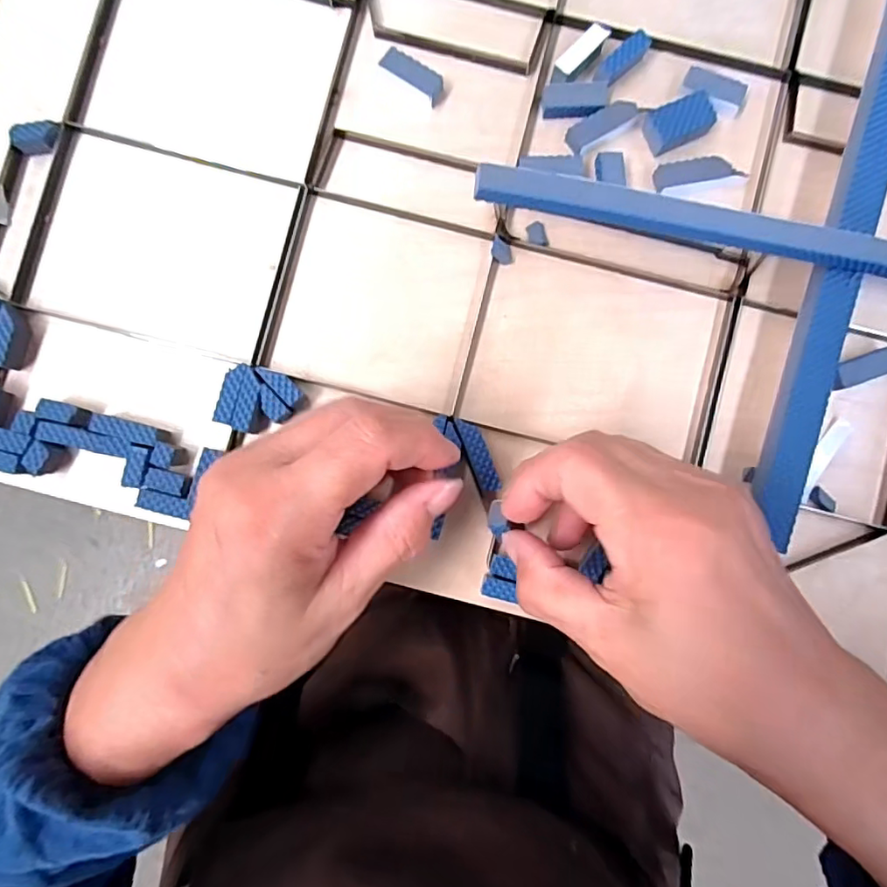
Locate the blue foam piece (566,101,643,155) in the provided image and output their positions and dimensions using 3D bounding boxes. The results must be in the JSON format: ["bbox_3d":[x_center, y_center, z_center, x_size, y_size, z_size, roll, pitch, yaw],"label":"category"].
[{"bbox_3d":[0.074,-0.149,0.257,0.034,0.008,0.012,-30,88,-2],"label":"blue foam piece"}]

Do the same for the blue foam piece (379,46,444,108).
[{"bbox_3d":[-0.014,-0.174,0.258,0.030,0.007,0.011,35,87,0],"label":"blue foam piece"}]

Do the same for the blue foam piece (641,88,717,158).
[{"bbox_3d":[0.111,-0.150,0.256,0.031,0.010,0.018,-23,88,-2],"label":"blue foam piece"}]

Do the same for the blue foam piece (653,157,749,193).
[{"bbox_3d":[0.119,-0.127,0.257,0.039,0.009,0.010,-3,87,-1],"label":"blue foam piece"}]

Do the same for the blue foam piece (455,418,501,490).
[{"bbox_3d":[0.016,0.005,0.247,0.009,0.011,0.035,-21,88,-2],"label":"blue foam piece"}]

